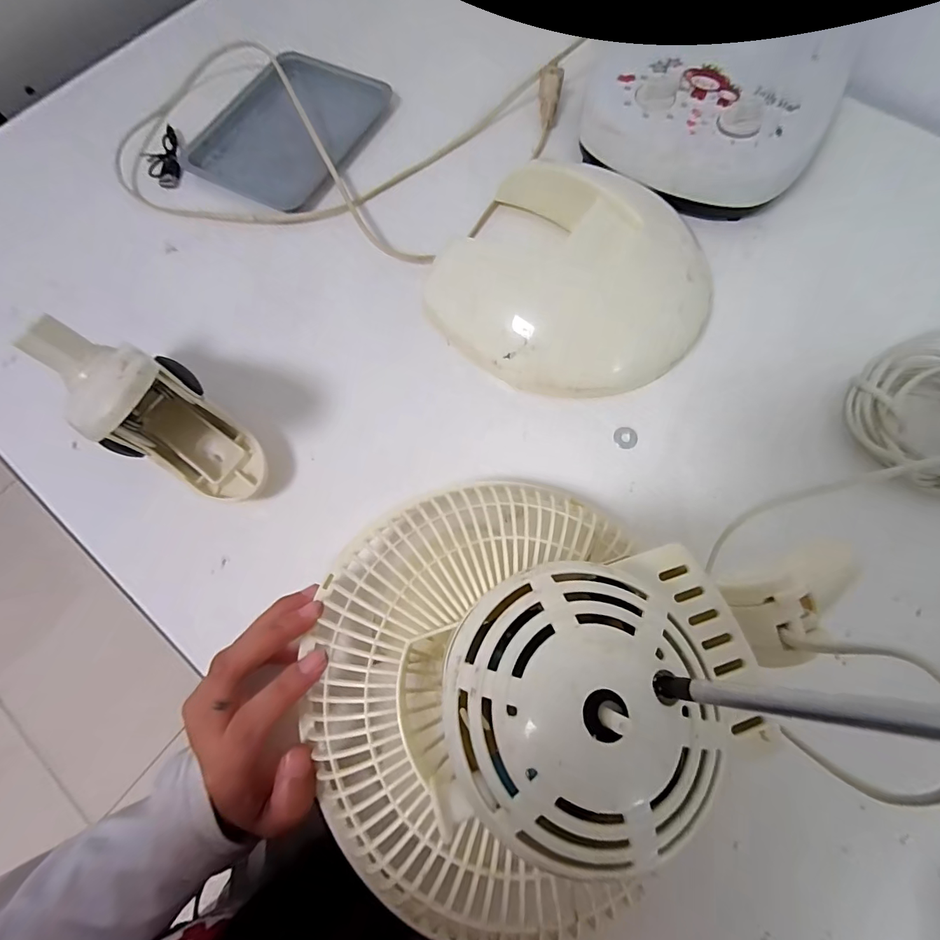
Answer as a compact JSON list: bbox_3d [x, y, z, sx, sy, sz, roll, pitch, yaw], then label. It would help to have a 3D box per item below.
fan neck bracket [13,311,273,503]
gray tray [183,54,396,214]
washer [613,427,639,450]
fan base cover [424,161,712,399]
[{"bbox_3d":[-0.191,-0.035,0.255,0.134,0.106,0.061,33,77,11],"label":"fan neck bracket"},{"bbox_3d":[-0.161,-0.318,0.388,0.132,0.011,0.174,26,76,9],"label":"gray tray"},{"bbox_3d":[0.109,-0.023,0.295,0.015,0.004,0.016,-1,81,6],"label":"washer"},{"bbox_3d":[0.072,-0.134,0.304,0.166,0.048,0.176,-43,77,-10],"label":"fan base cover"}]

